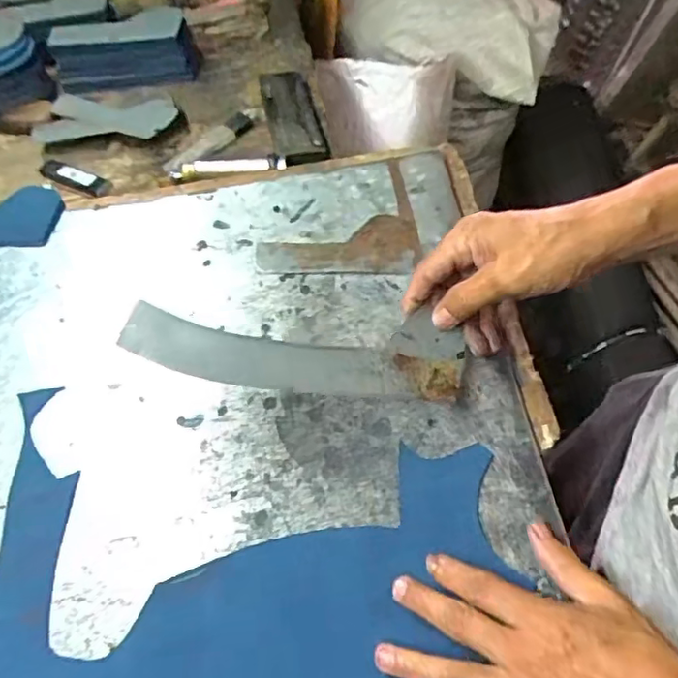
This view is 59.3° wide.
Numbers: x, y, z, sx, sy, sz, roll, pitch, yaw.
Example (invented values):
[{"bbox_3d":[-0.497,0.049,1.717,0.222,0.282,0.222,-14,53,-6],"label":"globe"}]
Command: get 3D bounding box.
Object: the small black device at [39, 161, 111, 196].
[{"bbox_3d":[-0.280,-0.171,0.623,0.090,0.014,0.023,22,61,16],"label":"small black device"}]

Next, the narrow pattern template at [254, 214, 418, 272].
[{"bbox_3d":[-0.002,-0.084,0.526,0.140,0.004,0.058,0,63,5],"label":"narrow pattern template"}]

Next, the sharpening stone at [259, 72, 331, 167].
[{"bbox_3d":[-0.051,-0.244,0.653,0.054,0.018,0.169,-12,57,-5],"label":"sharpening stone"}]

